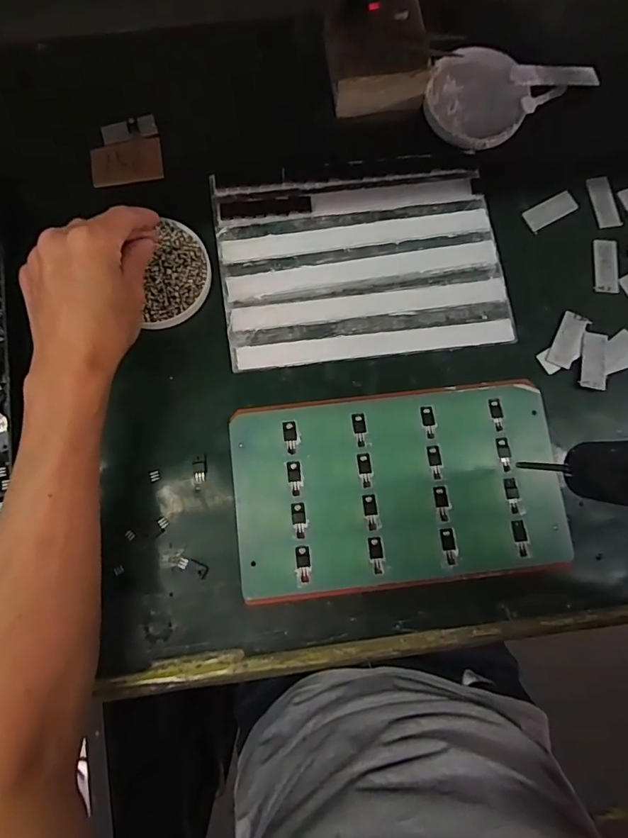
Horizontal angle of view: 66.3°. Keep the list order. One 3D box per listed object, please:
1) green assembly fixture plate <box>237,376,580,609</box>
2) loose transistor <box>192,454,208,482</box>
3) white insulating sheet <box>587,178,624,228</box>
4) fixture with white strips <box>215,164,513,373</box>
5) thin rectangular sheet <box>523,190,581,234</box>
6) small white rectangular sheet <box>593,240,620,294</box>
[{"bbox_3d":[0.064,0.054,0.382,0.245,0.029,0.145,-6,78,-2],"label":"green assembly fixture plate"},{"bbox_3d":[-0.093,0.040,0.392,0.011,0.005,0.022,-7,78,-2],"label":"loose transistor"},{"bbox_3d":[0.271,-0.202,0.447,0.022,0.005,0.049,-12,78,-4],"label":"white insulating sheet"},{"bbox_3d":[0.042,-0.139,0.427,0.241,0.010,0.173,-7,78,-2],"label":"fixture with white strips"},{"bbox_3d":[0.219,-0.193,0.445,0.055,0.004,0.023,-33,80,-7],"label":"thin rectangular sheet"},{"bbox_3d":[0.265,-0.138,0.435,0.022,0.004,0.051,4,79,9],"label":"small white rectangular sheet"}]

